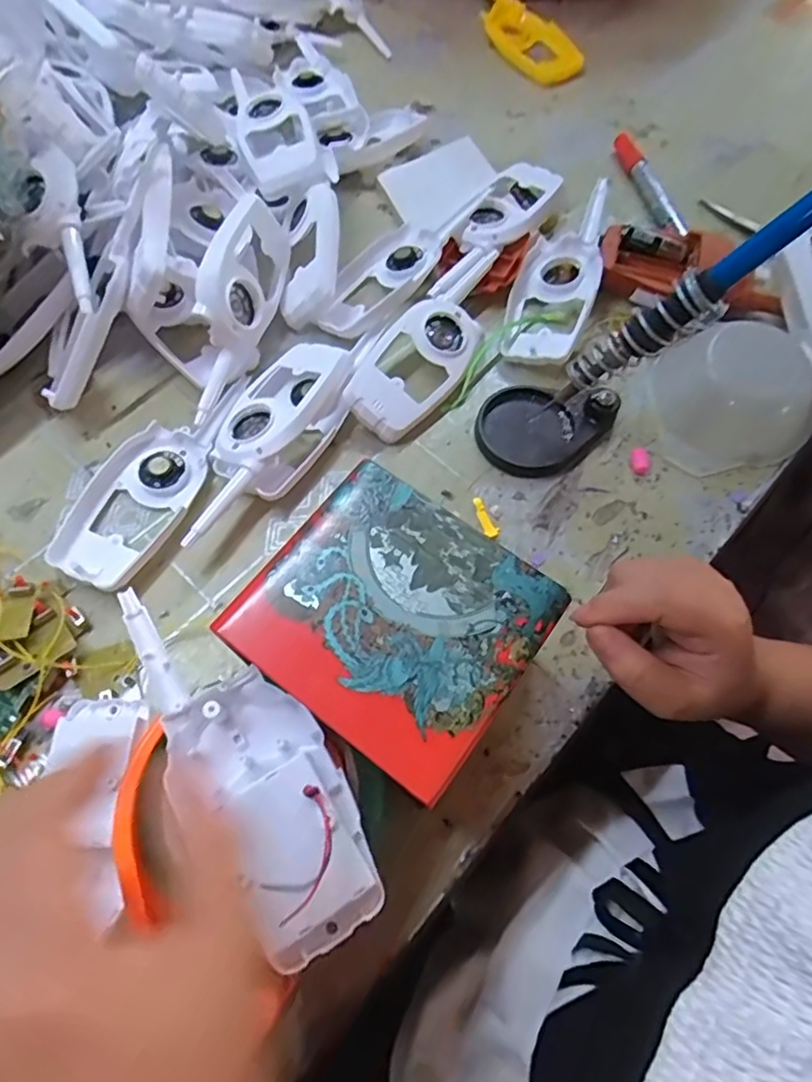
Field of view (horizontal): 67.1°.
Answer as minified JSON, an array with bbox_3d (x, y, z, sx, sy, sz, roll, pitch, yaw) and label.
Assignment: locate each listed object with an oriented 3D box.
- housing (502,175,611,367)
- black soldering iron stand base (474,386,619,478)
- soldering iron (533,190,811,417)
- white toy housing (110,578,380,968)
[{"bbox_3d":[0.114,-0.196,0.450,0.055,0.038,0.166,19,66,7],"label":"housing"},{"bbox_3d":[0.089,-0.075,0.403,0.082,0.025,0.068,21,66,7],"label":"black soldering iron stand base"},{"bbox_3d":[0.152,-0.127,0.321,0.023,0.202,0.022,12,59,-37],"label":"soldering iron"},{"bbox_3d":[-0.069,0.087,0.257,0.056,0.031,0.162,-36,69,-17],"label":"white toy housing"}]

